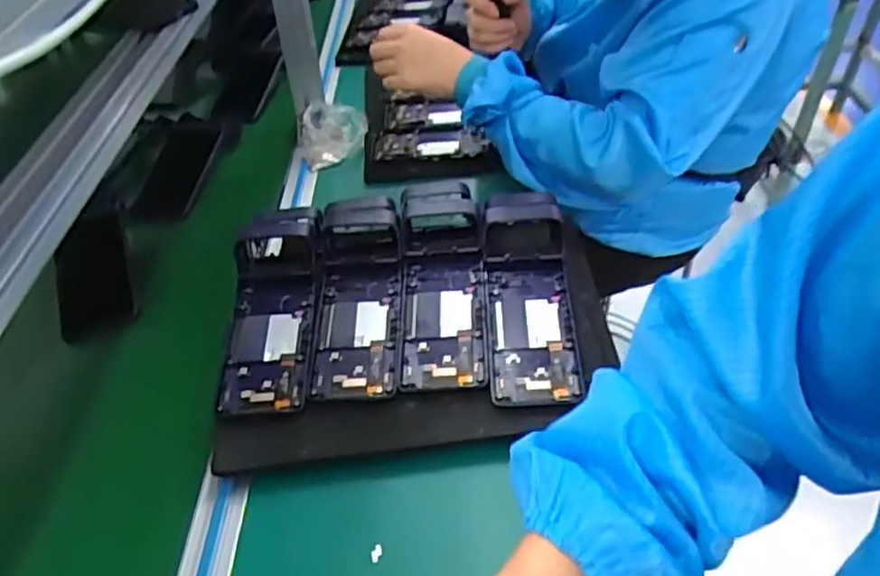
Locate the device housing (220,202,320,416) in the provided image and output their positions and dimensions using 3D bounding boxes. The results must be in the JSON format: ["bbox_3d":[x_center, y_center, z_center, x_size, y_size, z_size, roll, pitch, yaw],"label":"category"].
[{"bbox_3d":[-0.166,0.000,0.669,0.085,0.049,0.268,-5,42,-2],"label":"device housing"}]

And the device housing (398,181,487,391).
[{"bbox_3d":[0.003,-0.018,0.673,0.086,0.050,0.258,-3,42,1],"label":"device housing"}]

